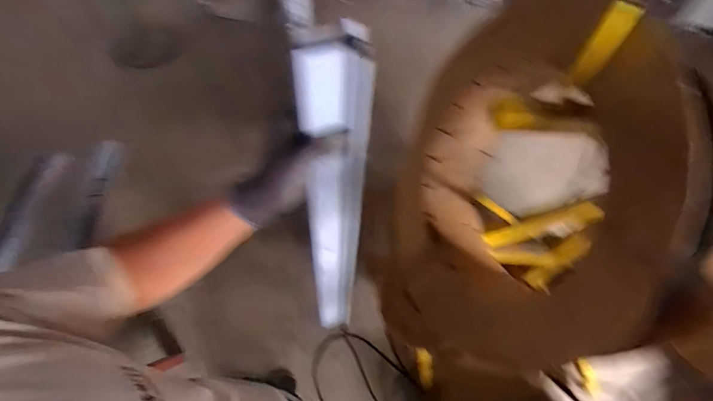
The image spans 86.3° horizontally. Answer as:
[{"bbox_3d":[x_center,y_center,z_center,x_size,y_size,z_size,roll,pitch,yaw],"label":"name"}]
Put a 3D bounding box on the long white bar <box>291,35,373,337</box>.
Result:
[{"bbox_3d":[-0.032,0.076,0.548,0.066,0.655,0.023,-3,55,-6],"label":"long white bar"}]

